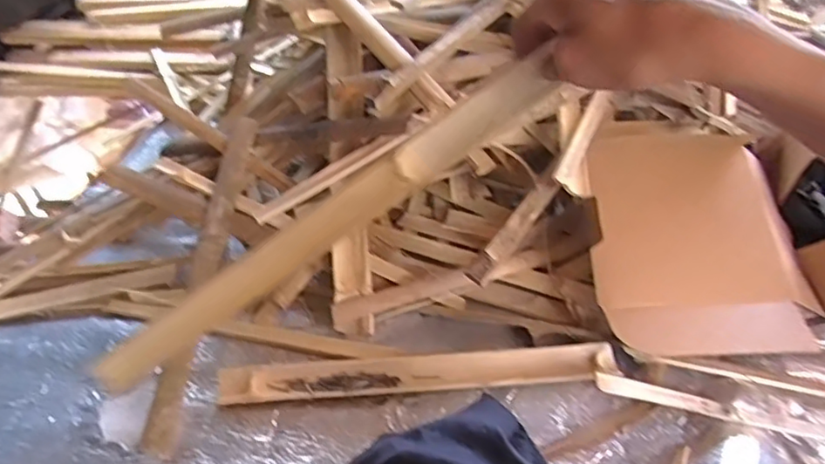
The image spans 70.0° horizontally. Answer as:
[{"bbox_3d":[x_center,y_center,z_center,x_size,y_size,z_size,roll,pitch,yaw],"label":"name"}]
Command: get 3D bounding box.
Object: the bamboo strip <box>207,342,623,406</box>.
[{"bbox_3d":[0.001,0.185,0.782,0.515,0.015,0.054,-5,52,3],"label":"bamboo strip"}]

